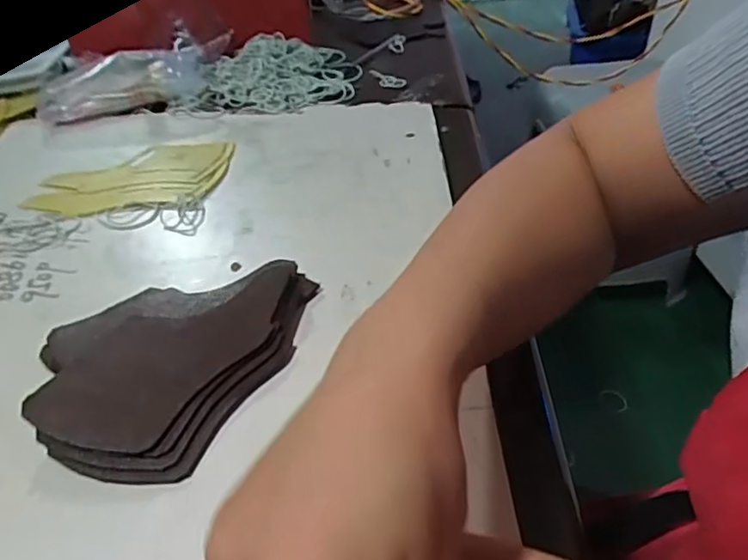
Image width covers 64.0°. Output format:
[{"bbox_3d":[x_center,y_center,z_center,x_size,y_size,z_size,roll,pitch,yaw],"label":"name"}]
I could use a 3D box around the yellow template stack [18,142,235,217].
[{"bbox_3d":[-0.197,-0.087,0.492,0.151,0.006,0.100,-4,40,0],"label":"yellow template stack"}]

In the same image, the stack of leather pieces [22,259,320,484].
[{"bbox_3d":[-0.116,0.032,0.339,0.126,0.021,0.160,19,45,24],"label":"stack of leather pieces"}]

